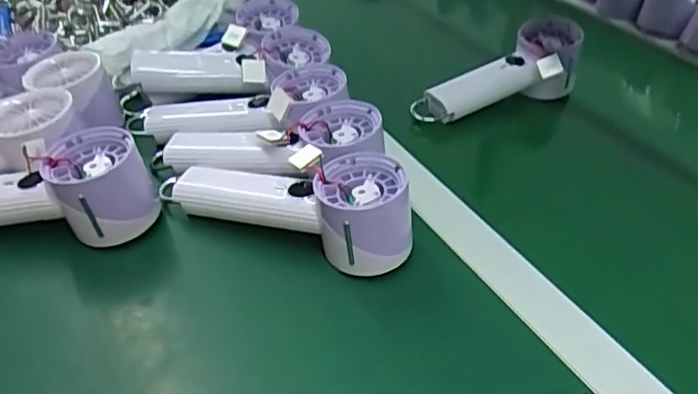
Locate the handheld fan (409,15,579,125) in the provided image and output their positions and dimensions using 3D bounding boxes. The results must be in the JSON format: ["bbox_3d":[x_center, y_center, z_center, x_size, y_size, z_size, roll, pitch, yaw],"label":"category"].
[{"bbox_3d":[0.157,-0.118,0.560,0.177,0.060,0.059,-23,46,-26],"label":"handheld fan"}]

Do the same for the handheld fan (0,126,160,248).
[{"bbox_3d":[-0.234,-0.001,0.409,0.187,0.068,0.064,1,41,0],"label":"handheld fan"}]

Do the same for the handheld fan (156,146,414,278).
[{"bbox_3d":[-0.044,-0.005,0.413,0.181,0.055,0.063,18,43,18],"label":"handheld fan"}]

